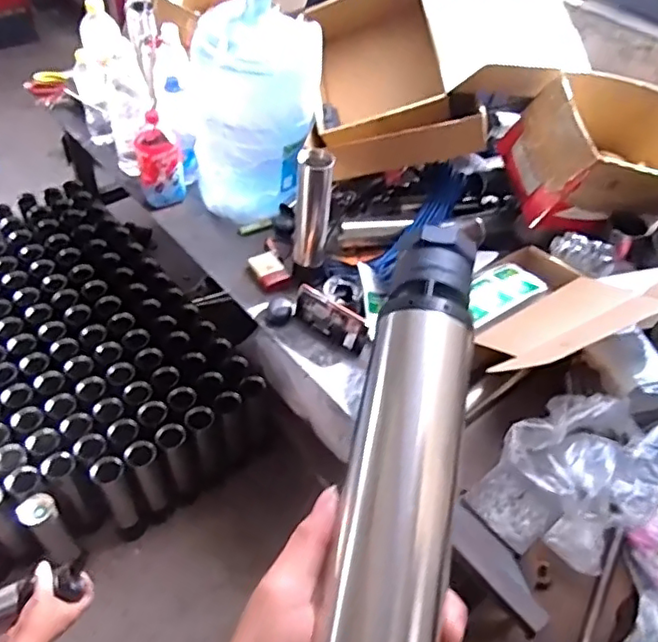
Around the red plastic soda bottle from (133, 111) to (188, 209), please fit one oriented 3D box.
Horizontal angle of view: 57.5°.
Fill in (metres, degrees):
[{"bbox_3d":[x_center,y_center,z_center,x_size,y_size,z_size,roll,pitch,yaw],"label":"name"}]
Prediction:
[{"bbox_3d":[-0.377,-0.357,1.338,0.097,0.195,0.074,-11,51,-14],"label":"red plastic soda bottle"}]

